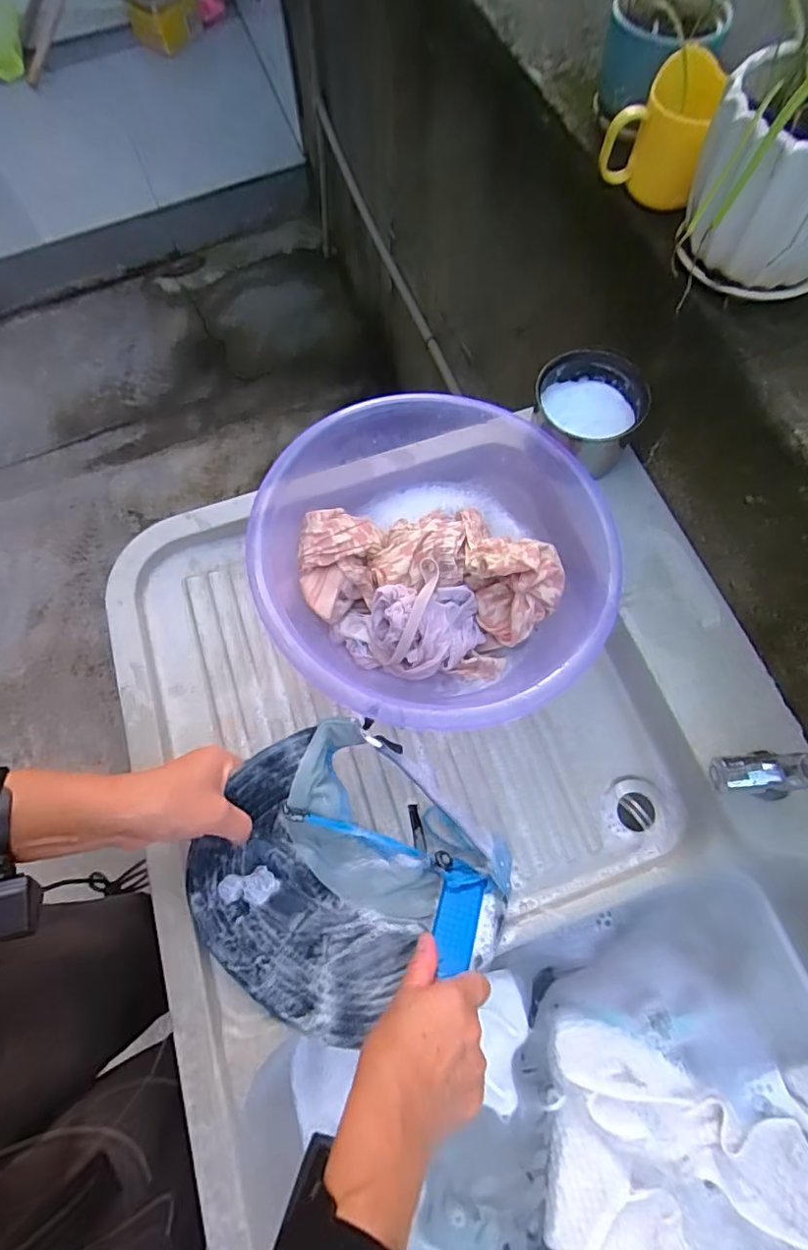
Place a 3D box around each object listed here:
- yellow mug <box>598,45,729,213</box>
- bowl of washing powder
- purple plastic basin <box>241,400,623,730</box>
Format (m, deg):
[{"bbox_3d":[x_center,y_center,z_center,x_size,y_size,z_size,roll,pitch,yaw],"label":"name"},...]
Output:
[{"bbox_3d":[0.212,-0.413,0.466,0.083,0.073,0.071,10,73,3],"label":"yellow mug"},{"bbox_3d":[0.182,-0.210,0.560,0.102,0.069,0.098,-1,70,2],"label":"bowl of washing powder"},{"bbox_3d":[0.025,-0.062,0.527,0.304,0.118,0.320,-1,70,2],"label":"purple plastic basin"}]

